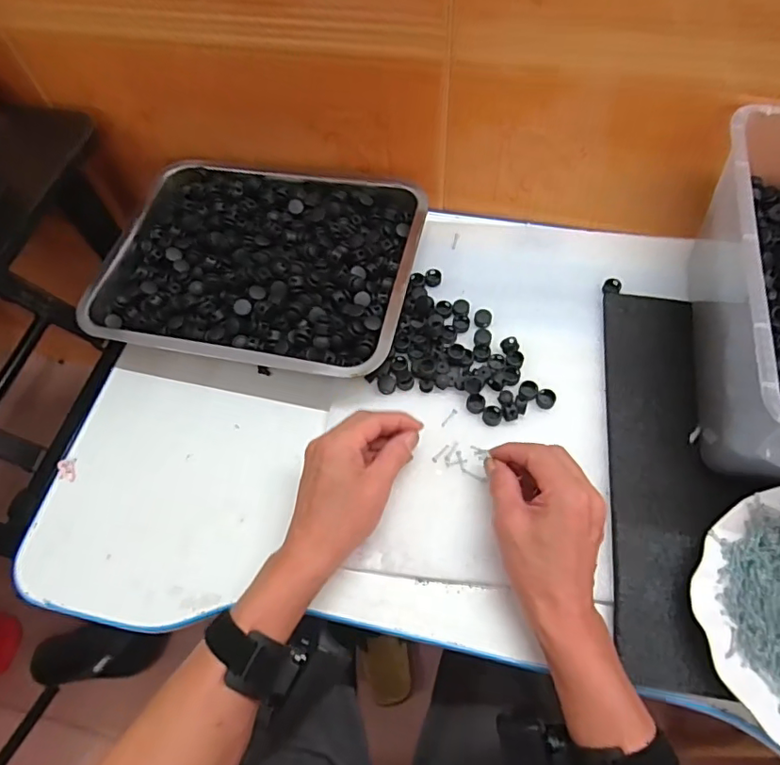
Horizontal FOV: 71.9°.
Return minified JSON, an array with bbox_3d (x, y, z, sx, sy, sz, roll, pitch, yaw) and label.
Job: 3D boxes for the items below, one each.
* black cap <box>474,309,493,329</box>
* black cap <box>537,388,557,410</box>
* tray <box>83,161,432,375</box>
[{"bbox_3d":[0.092,-0.063,0.529,0.017,0.005,0.019,9,63,8],"label":"black cap"},{"bbox_3d":[0.141,0.015,0.484,0.017,0.004,0.017,-1,62,3],"label":"black cap"},{"bbox_3d":[-0.132,-0.130,0.557,0.316,0.052,0.250,11,64,9],"label":"tray"}]

